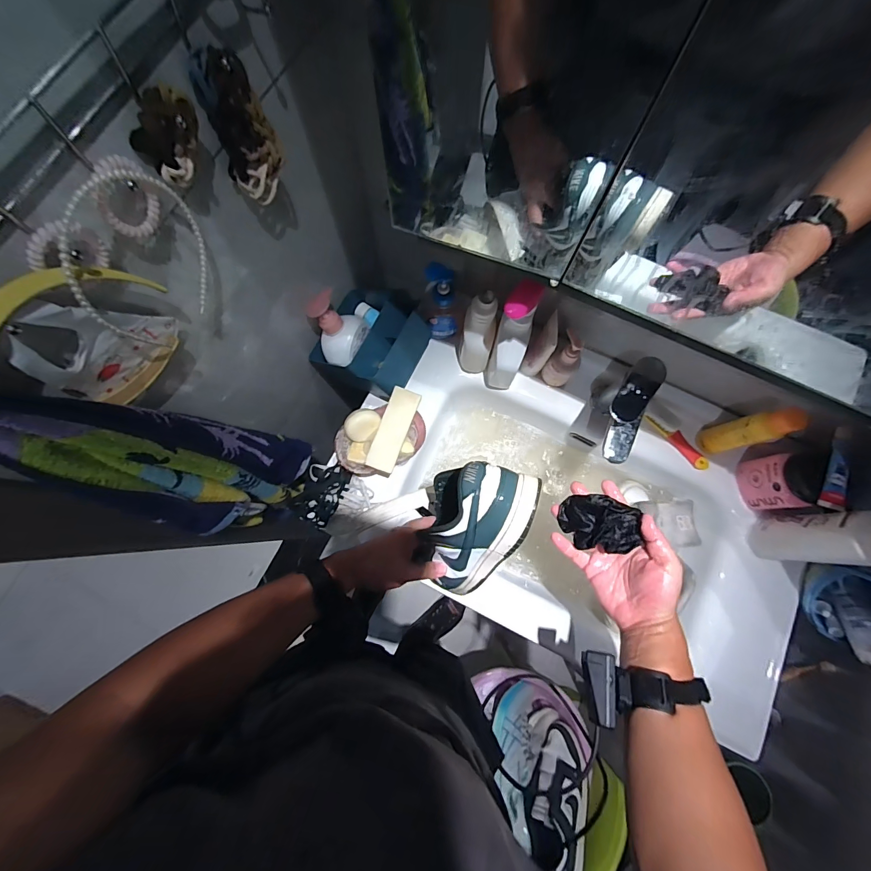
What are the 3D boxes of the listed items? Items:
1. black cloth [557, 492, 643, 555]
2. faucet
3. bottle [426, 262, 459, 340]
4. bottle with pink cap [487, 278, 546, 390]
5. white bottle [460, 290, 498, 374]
[{"bbox_3d":[0.205,0.110,0.483,0.093,0.014,0.065,4,83,23],"label":"black cloth"},{"bbox_3d":[0.292,-0.035,0.631,0.055,0.167,0.178,24,78,6],"label":"faucet"},{"bbox_3d":[0.010,-0.231,0.667,0.059,0.146,0.060,-7,77,-2],"label":"bottle"},{"bbox_3d":[0.124,-0.149,0.603,0.059,0.255,0.069,24,78,6],"label":"bottle with pink cap"},{"bbox_3d":[0.070,-0.169,0.640,0.057,0.175,0.060,7,77,2],"label":"white bottle"}]

